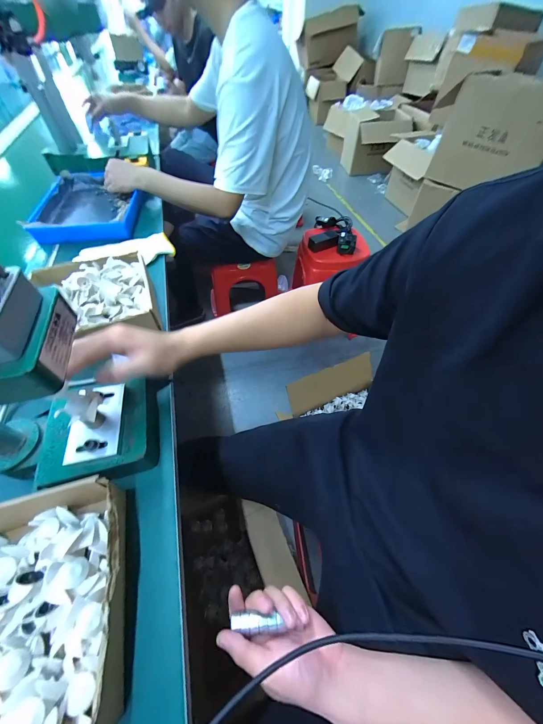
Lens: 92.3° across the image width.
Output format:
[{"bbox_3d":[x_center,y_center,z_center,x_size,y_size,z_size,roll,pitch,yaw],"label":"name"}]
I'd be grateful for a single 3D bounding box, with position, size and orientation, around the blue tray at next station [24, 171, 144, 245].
[{"bbox_3d":[-0.498,-0.442,0.730,0.258,0.047,0.316,-10,56,-8],"label":"blue tray at next station"}]

